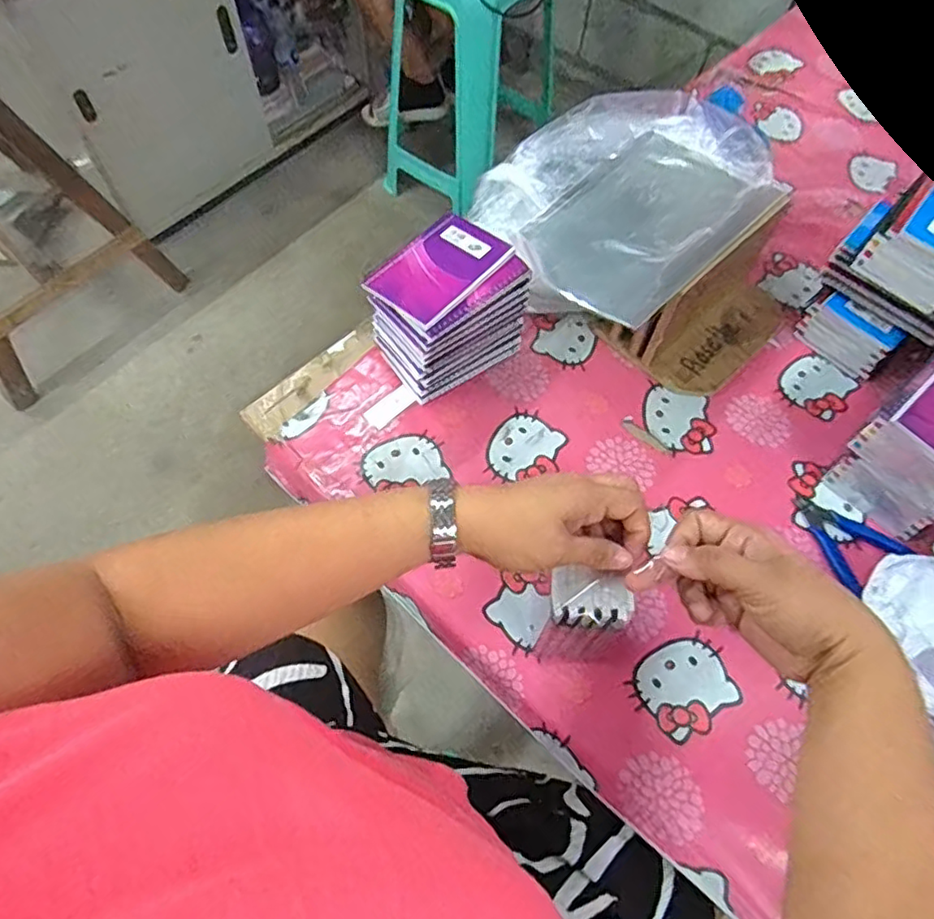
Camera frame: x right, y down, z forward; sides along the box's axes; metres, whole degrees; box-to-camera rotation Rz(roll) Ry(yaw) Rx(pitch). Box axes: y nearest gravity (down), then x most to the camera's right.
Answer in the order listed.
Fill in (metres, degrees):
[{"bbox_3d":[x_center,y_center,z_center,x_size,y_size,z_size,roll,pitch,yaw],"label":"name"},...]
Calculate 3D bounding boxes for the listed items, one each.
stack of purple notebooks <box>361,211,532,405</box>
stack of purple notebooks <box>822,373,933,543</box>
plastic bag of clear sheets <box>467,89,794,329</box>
[{"bbox_3d":[-0.022,-0.154,0.641,0.141,0.113,0.108,-35,69,-18],"label":"stack of purple notebooks"},{"bbox_3d":[0.430,-0.017,0.579,0.128,0.121,0.097,-38,70,-19],"label":"stack of purple notebooks"},{"bbox_3d":[0.170,-0.275,0.663,0.289,0.066,0.255,-31,68,-16],"label":"plastic bag of clear sheets"}]

